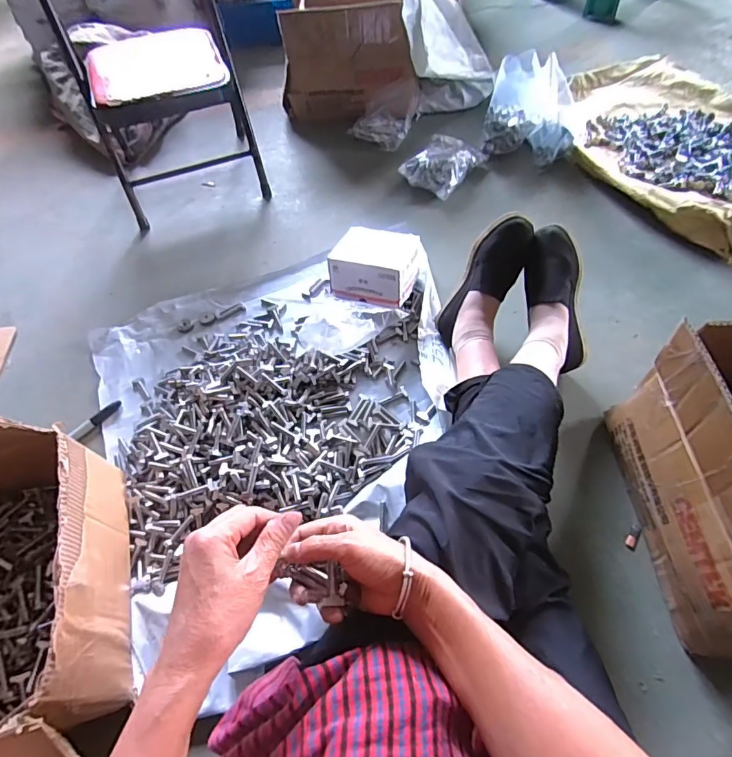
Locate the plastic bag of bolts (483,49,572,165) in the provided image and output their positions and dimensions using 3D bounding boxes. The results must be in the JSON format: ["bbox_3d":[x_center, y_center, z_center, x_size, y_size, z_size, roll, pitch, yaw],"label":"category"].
[{"bbox_3d":[0.398,-0.638,1.100,0.208,0.182,0.127,15,58,15],"label":"plastic bag of bolts"}]

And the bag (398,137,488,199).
[{"bbox_3d":[0.186,-0.521,1.120,0.137,0.063,0.188,31,65,21],"label":"bag"}]

